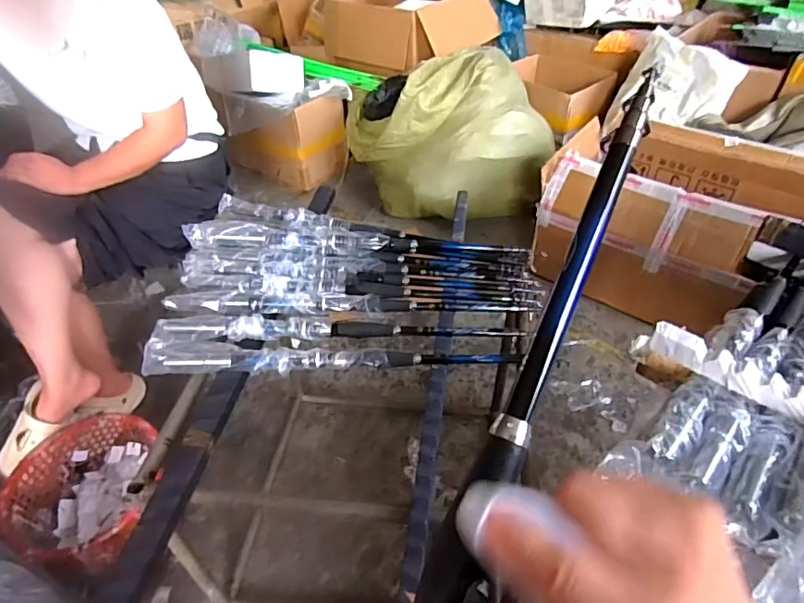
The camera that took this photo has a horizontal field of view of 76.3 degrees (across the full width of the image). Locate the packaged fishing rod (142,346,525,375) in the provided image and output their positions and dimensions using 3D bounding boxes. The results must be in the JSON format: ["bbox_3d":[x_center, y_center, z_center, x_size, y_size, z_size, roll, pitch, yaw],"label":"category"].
[{"bbox_3d":[-0.114,0.092,0.794,0.587,0.032,0.036,0,42,3],"label":"packaged fishing rod"}]

